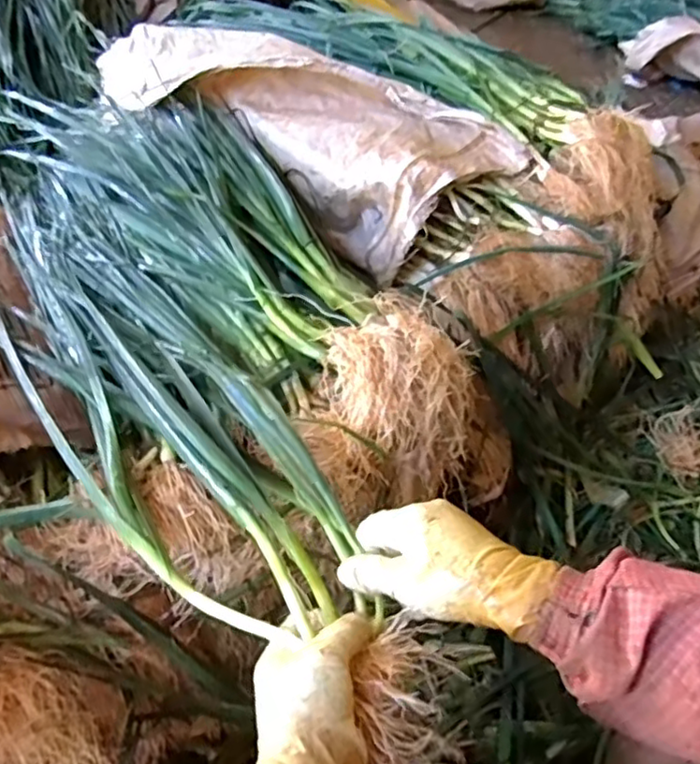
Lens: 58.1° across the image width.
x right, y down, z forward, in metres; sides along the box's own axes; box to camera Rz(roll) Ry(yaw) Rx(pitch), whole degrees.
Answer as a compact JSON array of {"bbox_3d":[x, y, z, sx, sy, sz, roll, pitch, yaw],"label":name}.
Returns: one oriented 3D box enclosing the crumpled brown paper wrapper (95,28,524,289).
[{"bbox_3d":[-0.060,-0.299,0.752,0.501,0.153,0.185,25,58,19],"label":"crumpled brown paper wrapper"}]

